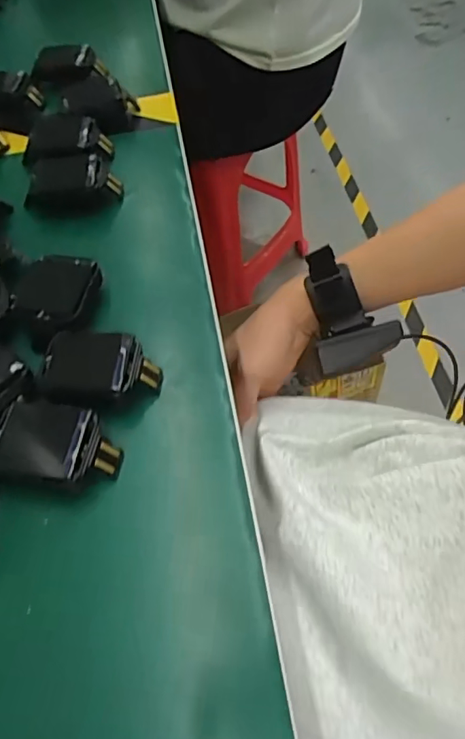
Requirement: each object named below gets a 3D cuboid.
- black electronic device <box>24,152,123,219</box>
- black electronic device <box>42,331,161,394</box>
[{"bbox_3d":[-0.090,-0.104,0.288,0.051,0.018,0.037,-4,57,1],"label":"black electronic device"},{"bbox_3d":[-0.055,0.000,0.220,0.047,0.017,0.029,5,58,7],"label":"black electronic device"}]

